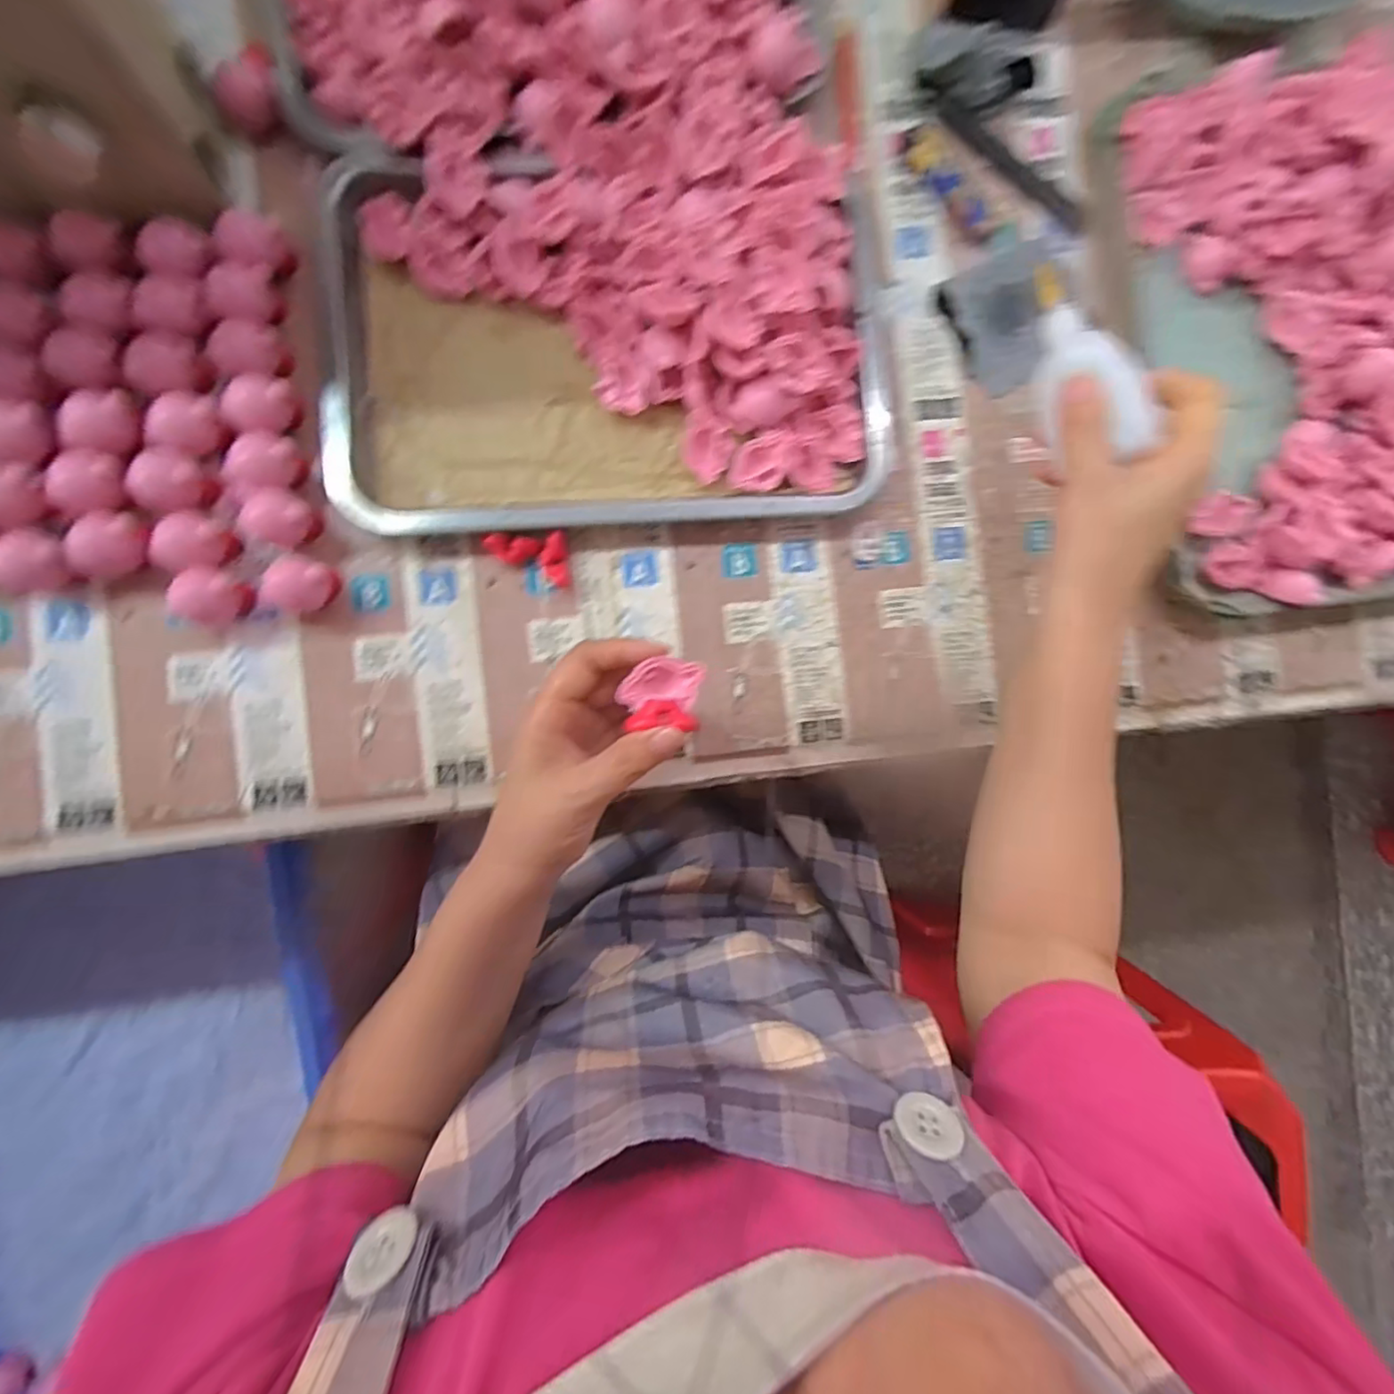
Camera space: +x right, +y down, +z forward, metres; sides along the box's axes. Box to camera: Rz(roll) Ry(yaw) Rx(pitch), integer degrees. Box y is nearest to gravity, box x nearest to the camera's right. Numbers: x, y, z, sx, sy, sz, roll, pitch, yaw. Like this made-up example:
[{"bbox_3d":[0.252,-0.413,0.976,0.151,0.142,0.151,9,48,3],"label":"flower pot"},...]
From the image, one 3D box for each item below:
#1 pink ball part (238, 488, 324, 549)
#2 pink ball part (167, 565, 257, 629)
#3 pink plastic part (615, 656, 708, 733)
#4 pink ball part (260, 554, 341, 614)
[{"bbox_3d":[-0.222,-0.095,0.332,0.024,0.035,0.029,23,88,-5],"label":"pink ball part"},{"bbox_3d":[-0.258,-0.052,0.330,0.027,0.032,0.029,0,90,-6],"label":"pink ball part"},{"bbox_3d":[-0.015,-0.001,0.279,0.035,0.011,0.030,4,92,-4],"label":"pink plastic part"},{"bbox_3d":[-0.214,-0.060,0.332,0.033,0.029,0.029,16,88,-6],"label":"pink ball part"}]

